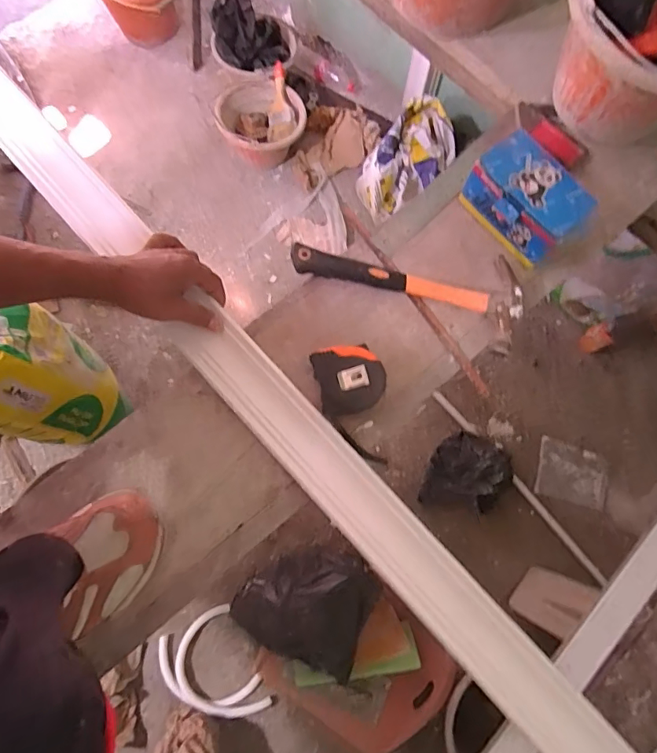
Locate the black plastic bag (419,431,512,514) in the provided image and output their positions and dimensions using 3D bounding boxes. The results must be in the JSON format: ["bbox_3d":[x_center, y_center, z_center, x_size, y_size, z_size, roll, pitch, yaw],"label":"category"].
[{"bbox_3d":[0.383,0.268,1.321,0.212,0.078,0.213,21,77,3],"label":"black plastic bag"}]

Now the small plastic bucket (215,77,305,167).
[{"bbox_3d":[-0.211,-0.774,1.529,0.260,0.159,0.223,34,78,6],"label":"small plastic bucket"}]

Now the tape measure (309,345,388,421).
[{"bbox_3d":[0.024,0.004,0.570,0.075,0.042,0.074,-13,77,-5],"label":"tape measure"}]

